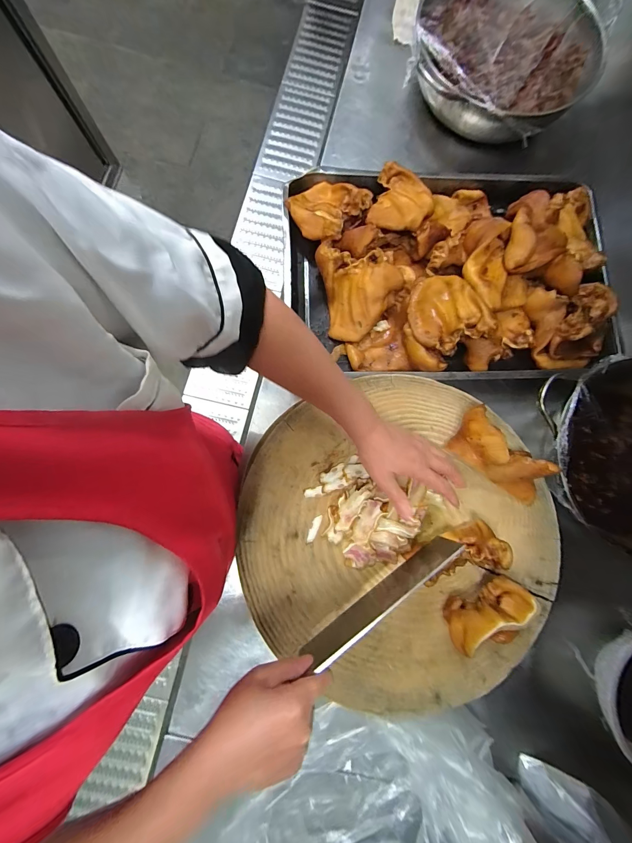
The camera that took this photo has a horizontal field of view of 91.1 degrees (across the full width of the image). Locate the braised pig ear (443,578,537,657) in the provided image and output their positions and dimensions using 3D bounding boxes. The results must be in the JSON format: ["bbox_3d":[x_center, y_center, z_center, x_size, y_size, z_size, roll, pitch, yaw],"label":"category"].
[{"bbox_3d":[0.221,0.247,0.399,0.102,0.068,0.073,-1,81,-4],"label":"braised pig ear"}]

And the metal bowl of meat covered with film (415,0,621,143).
[{"bbox_3d":[0.366,-0.696,0.606,0.334,0.111,0.318,1,81,-4],"label":"metal bowl of meat covered with film"}]

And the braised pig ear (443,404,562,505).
[{"bbox_3d":[0.261,0.053,0.431,0.155,0.054,0.063,39,81,-8],"label":"braised pig ear"}]

